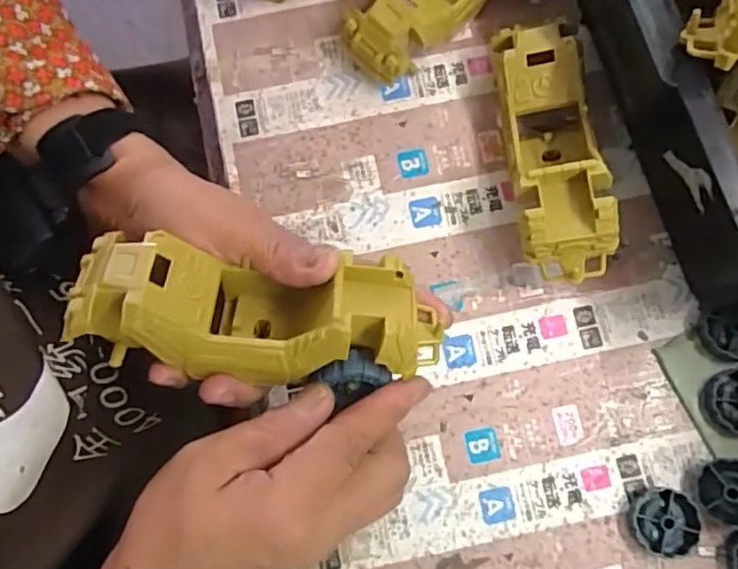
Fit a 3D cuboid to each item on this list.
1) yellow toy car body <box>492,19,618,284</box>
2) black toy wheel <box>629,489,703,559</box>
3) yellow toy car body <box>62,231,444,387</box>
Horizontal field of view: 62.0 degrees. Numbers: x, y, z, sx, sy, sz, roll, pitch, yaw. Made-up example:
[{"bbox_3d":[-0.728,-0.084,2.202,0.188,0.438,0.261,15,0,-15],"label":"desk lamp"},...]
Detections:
[{"bbox_3d":[0.113,-0.085,0.386,0.057,0.068,0.169,-3,77,1],"label":"yellow toy car body"},{"bbox_3d":[0.175,0.142,0.366,0.038,0.012,0.037,0,77,1],"label":"black toy wheel"},{"bbox_3d":[-0.049,0.015,0.298,0.170,0.061,0.059,6,77,-10],"label":"yellow toy car body"}]

